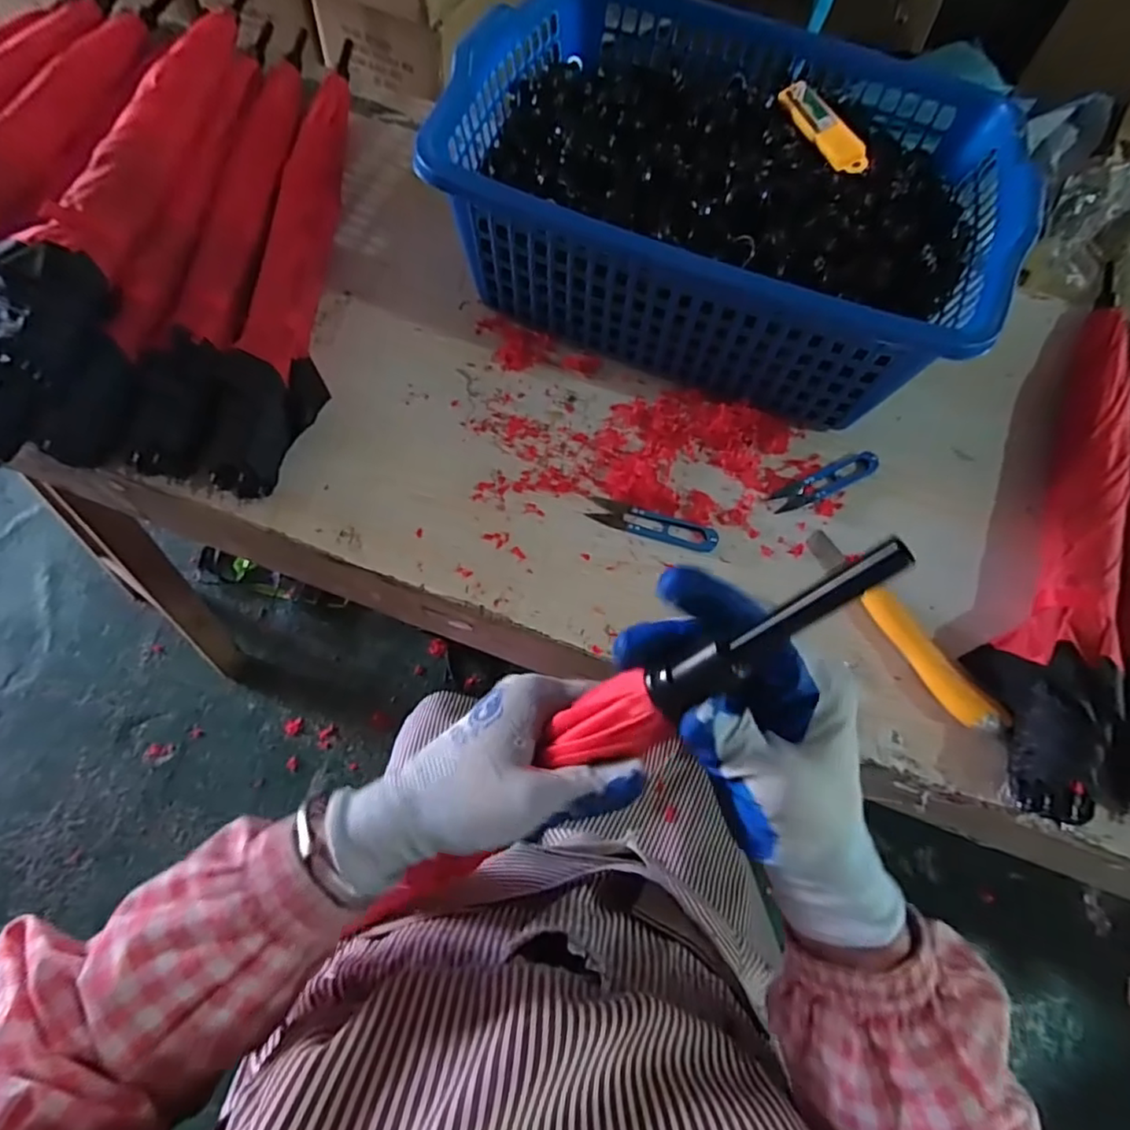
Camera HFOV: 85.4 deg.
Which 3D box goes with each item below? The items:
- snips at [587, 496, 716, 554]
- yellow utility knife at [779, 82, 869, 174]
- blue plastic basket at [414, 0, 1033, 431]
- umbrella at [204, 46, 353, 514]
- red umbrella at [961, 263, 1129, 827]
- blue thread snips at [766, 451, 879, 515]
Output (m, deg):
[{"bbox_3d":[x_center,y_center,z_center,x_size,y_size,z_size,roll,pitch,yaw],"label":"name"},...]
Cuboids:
[{"bbox_3d":[0.078,-0.037,0.539,0.113,0.011,0.026,16,64,5],"label":"snips"},{"bbox_3d":[0.224,-0.382,0.532,0.031,0.014,0.127,-12,65,-9],"label":"yellow utility knife"},{"bbox_3d":[0.153,-0.351,0.601,0.468,0.181,0.352,19,64,7],"label":"blue plastic basket"},{"bbox_3d":[-0.260,-0.321,0.618,0.072,0.070,0.559,1,64,-3],"label":"umbrella"},{"bbox_3d":[0.472,-0.063,0.557,0.079,0.058,0.599,28,66,11],"label":"red umbrella"},{"bbox_3d":[0.243,-0.078,0.572,0.113,0.013,0.027,-24,67,-14],"label":"blue thread snips"}]

